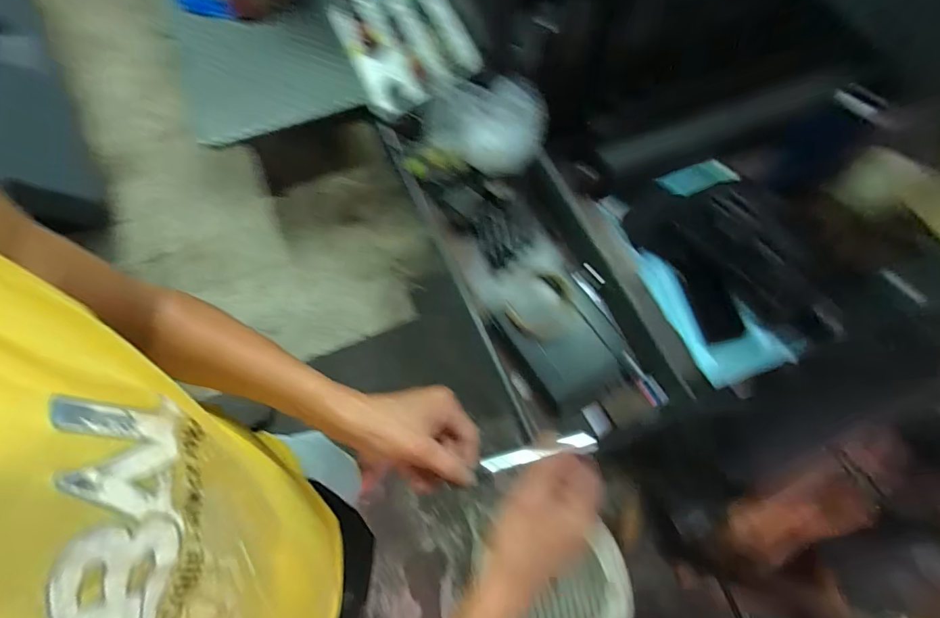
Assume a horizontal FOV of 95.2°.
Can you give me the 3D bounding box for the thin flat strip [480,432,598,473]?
[{"bbox_3d":[0.063,0.131,0.393,0.106,0.009,0.019,-9,79,-6],"label":"thin flat strip"}]

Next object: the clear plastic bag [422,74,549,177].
[{"bbox_3d":[0.023,-0.266,0.610,0.168,0.110,0.100,19,69,6],"label":"clear plastic bag"}]

